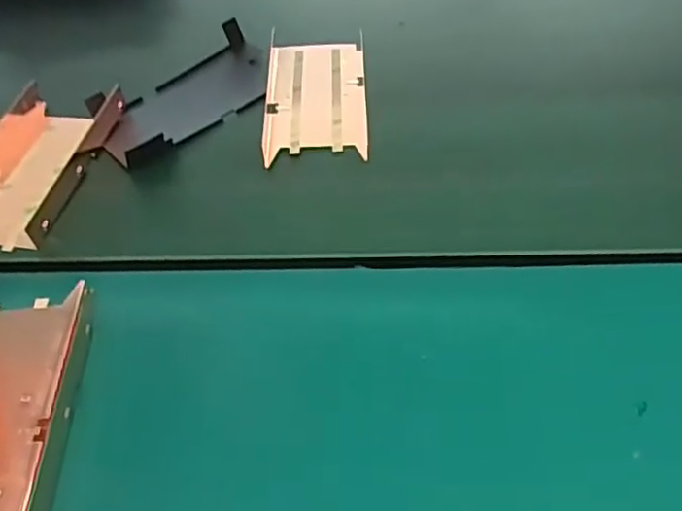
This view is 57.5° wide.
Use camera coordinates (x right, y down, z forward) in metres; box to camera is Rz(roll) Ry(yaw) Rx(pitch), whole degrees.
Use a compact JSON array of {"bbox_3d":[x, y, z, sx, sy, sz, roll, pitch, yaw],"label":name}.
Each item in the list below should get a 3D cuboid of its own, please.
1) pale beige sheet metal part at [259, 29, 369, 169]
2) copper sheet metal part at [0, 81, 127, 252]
[{"bbox_3d":[-0.022,-0.141,0.554,0.087,0.020,0.159,-3,51,3],"label":"pale beige sheet metal part"},{"bbox_3d":[-0.261,-0.078,0.519,0.106,0.029,0.161,8,52,12],"label":"copper sheet metal part"}]

